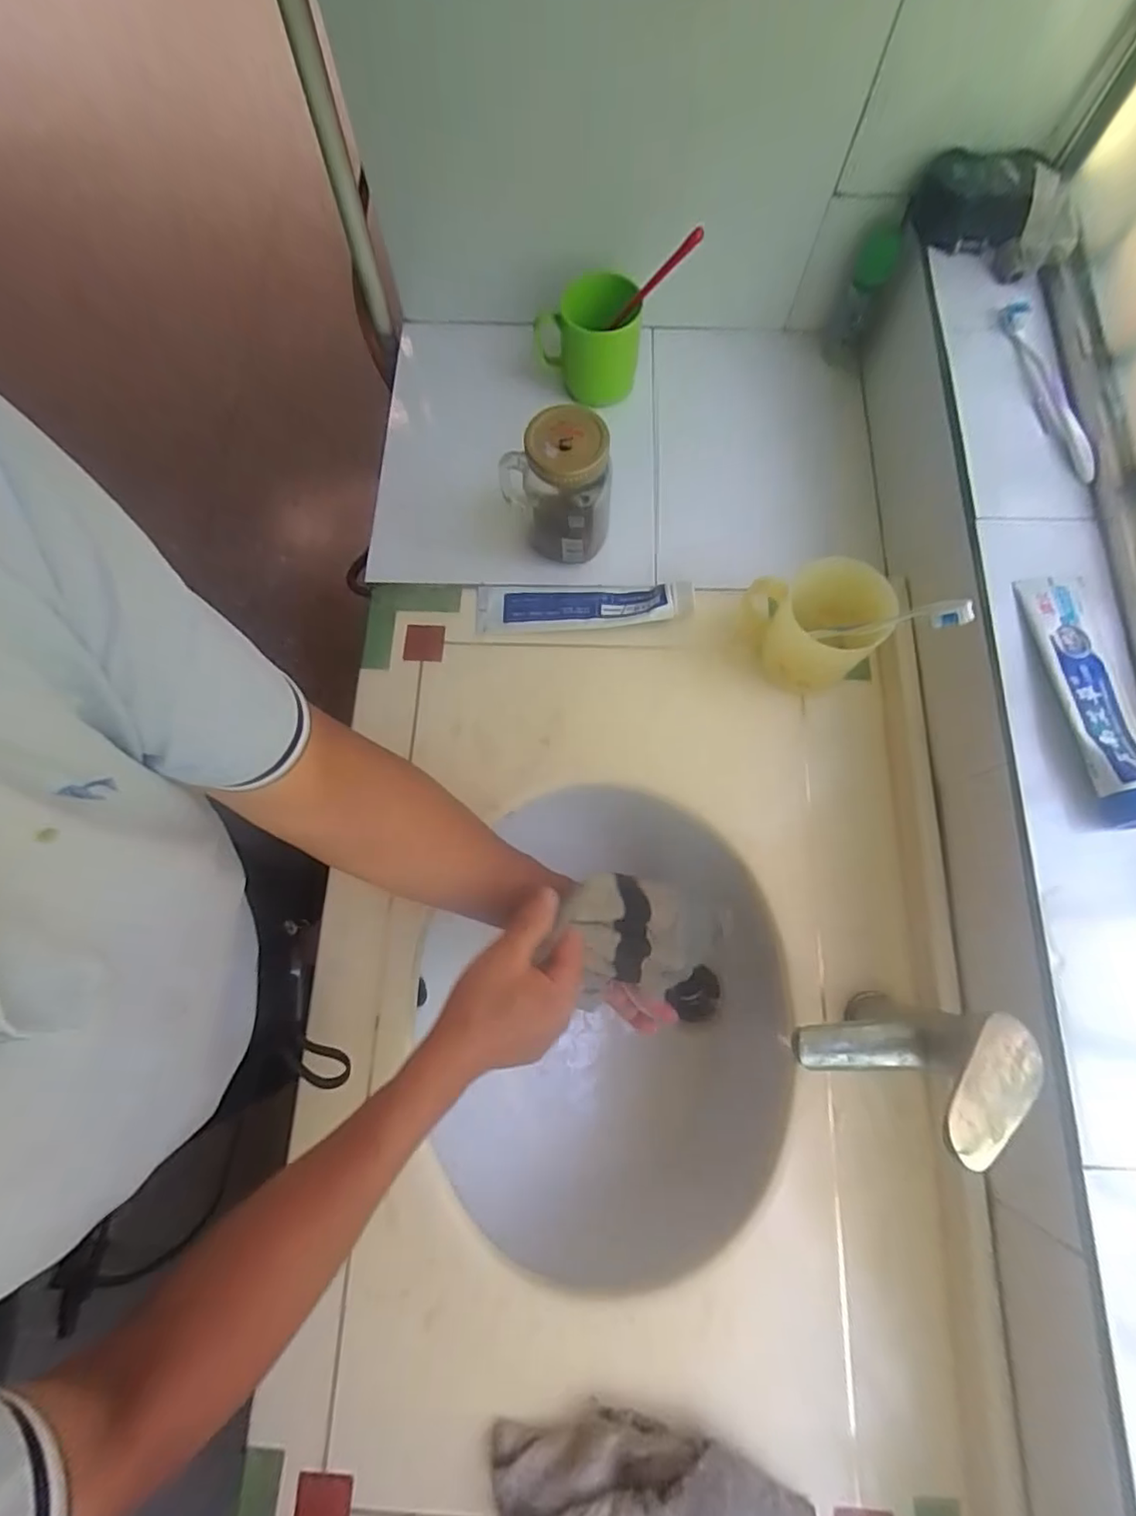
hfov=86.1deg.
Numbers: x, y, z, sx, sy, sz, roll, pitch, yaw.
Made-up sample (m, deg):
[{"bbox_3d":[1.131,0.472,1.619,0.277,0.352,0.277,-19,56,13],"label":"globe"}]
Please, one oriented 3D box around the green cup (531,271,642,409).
[{"bbox_3d":[0.019,-0.452,0.662,0.107,0.115,0.084,0,74,0],"label":"green cup"}]

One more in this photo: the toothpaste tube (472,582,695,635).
[{"bbox_3d":[0.015,-0.153,0.606,0.214,0.034,0.049,1,74,1],"label":"toothpaste tube"}]

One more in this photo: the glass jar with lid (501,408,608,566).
[{"bbox_3d":[-0.012,-0.249,0.571,0.093,0.135,0.075,-9,74,-2],"label":"glass jar with lid"}]

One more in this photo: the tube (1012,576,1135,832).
[{"bbox_3d":[0.366,-0.047,0.425,0.045,0.026,0.192,0,74,0],"label":"tube"}]

